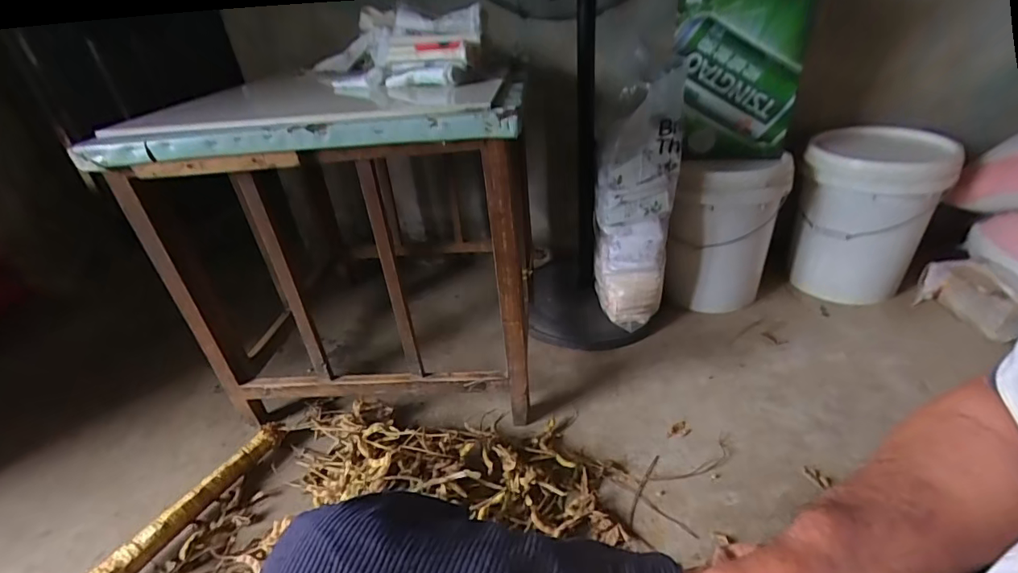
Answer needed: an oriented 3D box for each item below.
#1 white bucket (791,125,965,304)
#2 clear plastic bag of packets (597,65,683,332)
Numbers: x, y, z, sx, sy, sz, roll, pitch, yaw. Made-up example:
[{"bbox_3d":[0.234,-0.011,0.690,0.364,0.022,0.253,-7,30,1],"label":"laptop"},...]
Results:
[{"bbox_3d":[0.911,-0.180,1.239,0.275,0.414,0.275,20,39,35],"label":"white bucket"},{"bbox_3d":[0.289,-0.187,1.104,0.171,0.550,0.146,1,33,10],"label":"clear plastic bag of packets"}]

